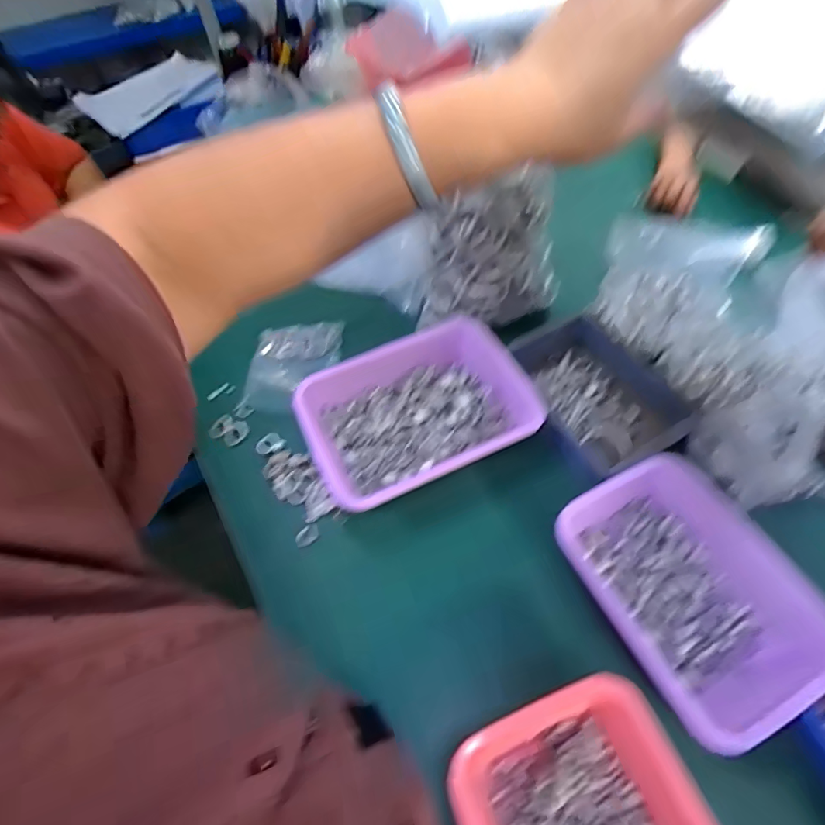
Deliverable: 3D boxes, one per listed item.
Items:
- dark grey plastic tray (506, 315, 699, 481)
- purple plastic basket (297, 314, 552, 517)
[{"bbox_3d":[0.267,-0.027,0.694,0.184,0.065,0.253,-24,59,-13],"label":"dark grey plastic tray"},{"bbox_3d":[0.014,-0.001,0.683,0.328,0.073,0.224,-24,59,-13],"label":"purple plastic basket"}]

